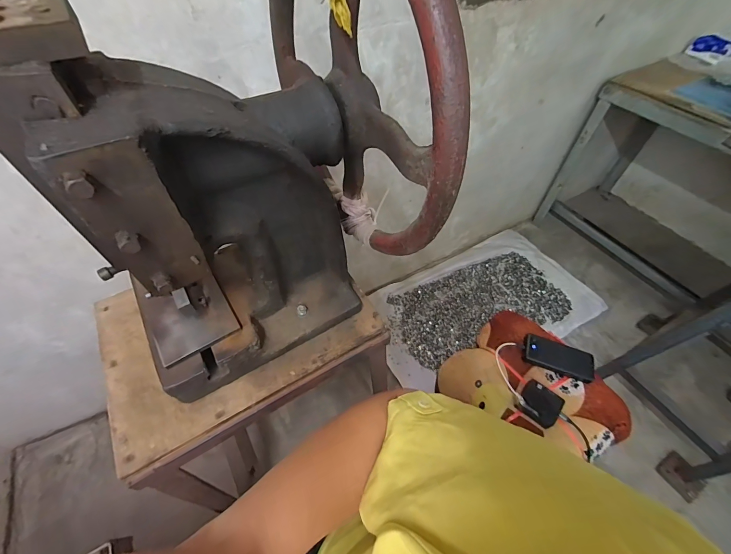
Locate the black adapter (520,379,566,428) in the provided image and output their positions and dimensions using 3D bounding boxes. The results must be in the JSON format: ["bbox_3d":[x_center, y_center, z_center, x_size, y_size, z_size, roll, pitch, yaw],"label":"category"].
[{"bbox_3d":[0.385,0.277,0.685,0.075,0.027,0.081,-37,62,-24],"label":"black adapter"}]

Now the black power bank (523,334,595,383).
[{"bbox_3d":[0.473,0.194,0.761,0.162,0.020,0.078,19,55,12],"label":"black power bank"}]

